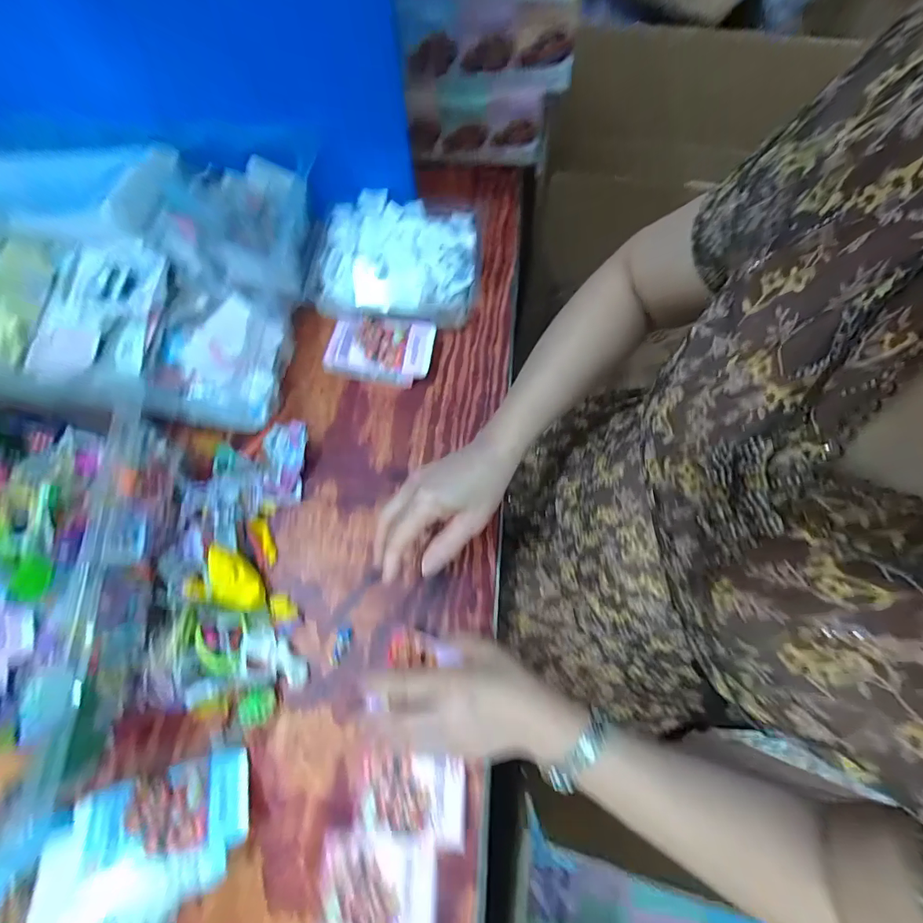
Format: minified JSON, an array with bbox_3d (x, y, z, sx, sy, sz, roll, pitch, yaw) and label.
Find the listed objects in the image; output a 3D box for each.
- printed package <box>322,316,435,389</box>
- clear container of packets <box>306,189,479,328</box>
[{"bbox_3d":[-0.097,-0.136,0.532,0.124,0.027,0.079,7,72,3],"label":"printed package"},{"bbox_3d":[-0.083,-0.252,0.569,0.208,0.051,0.170,4,72,2],"label":"clear container of packets"}]

